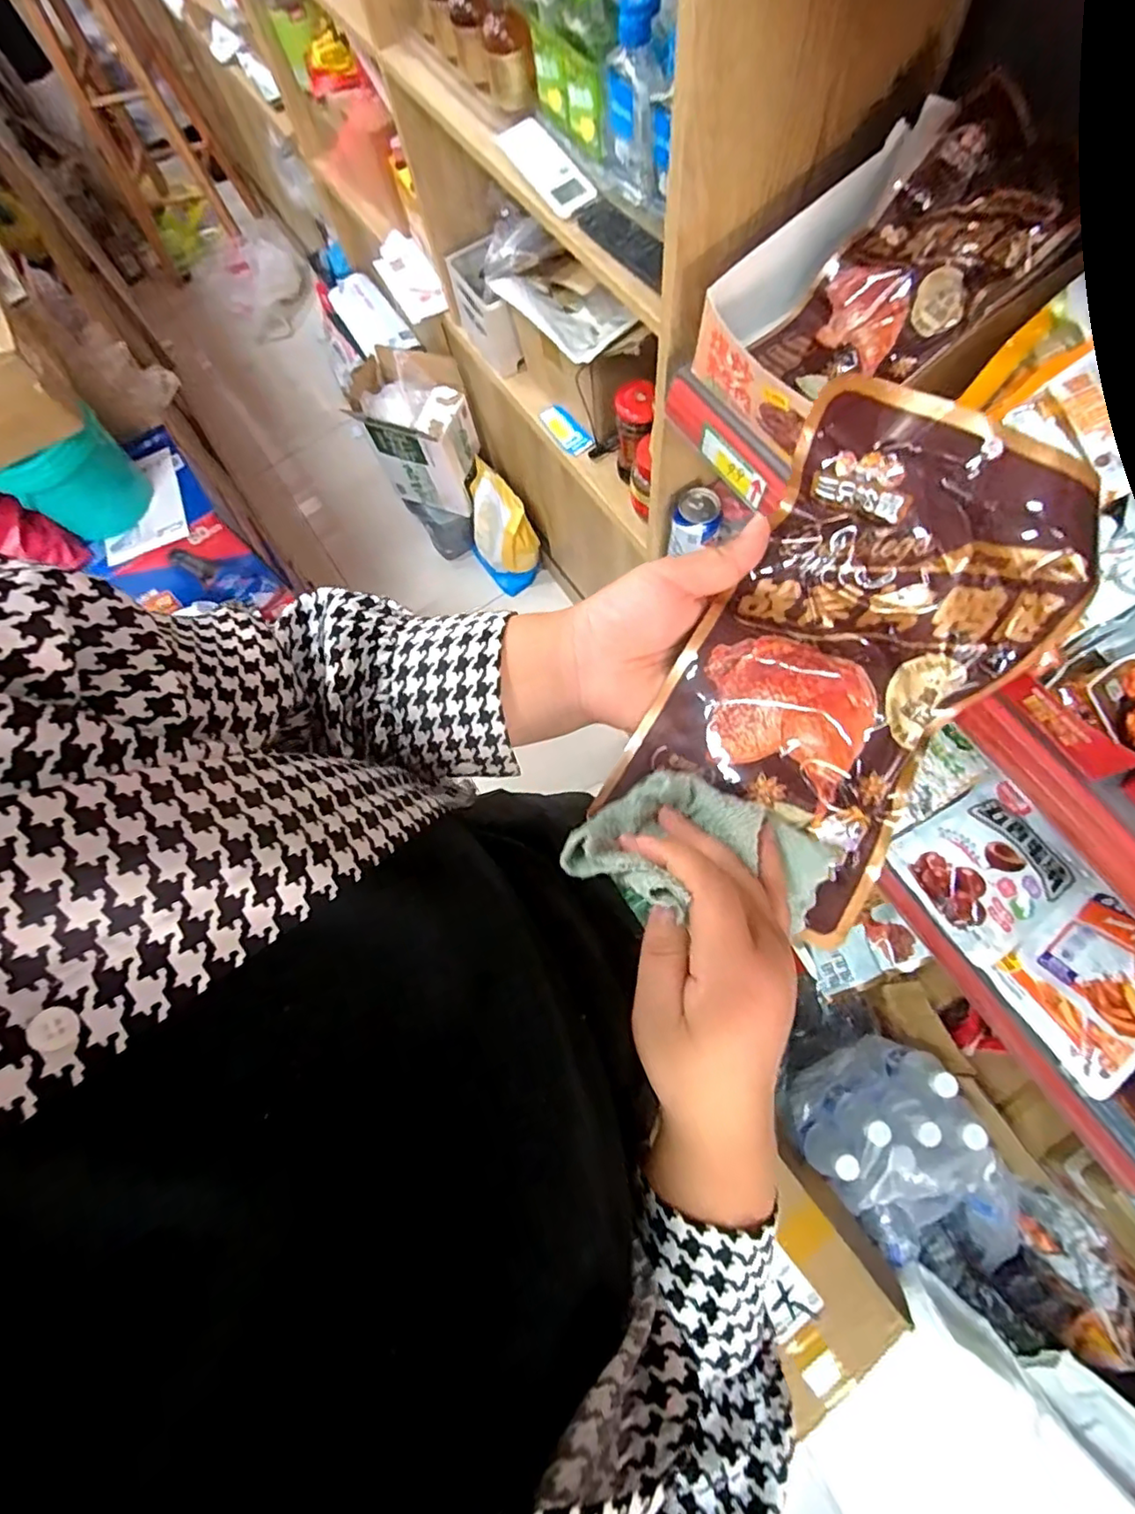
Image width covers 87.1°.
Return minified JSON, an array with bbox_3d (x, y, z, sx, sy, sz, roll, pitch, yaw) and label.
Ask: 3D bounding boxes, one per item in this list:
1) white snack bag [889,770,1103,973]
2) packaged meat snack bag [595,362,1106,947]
[{"bbox_3d":[0.536,0.138,0.754,0.189,0.040,0.172,-31,76,-9],"label":"white snack bag"},{"bbox_3d":[0.135,-0.039,0.293,0.146,0.029,0.228,29,110,3],"label":"packaged meat snack bag"}]

